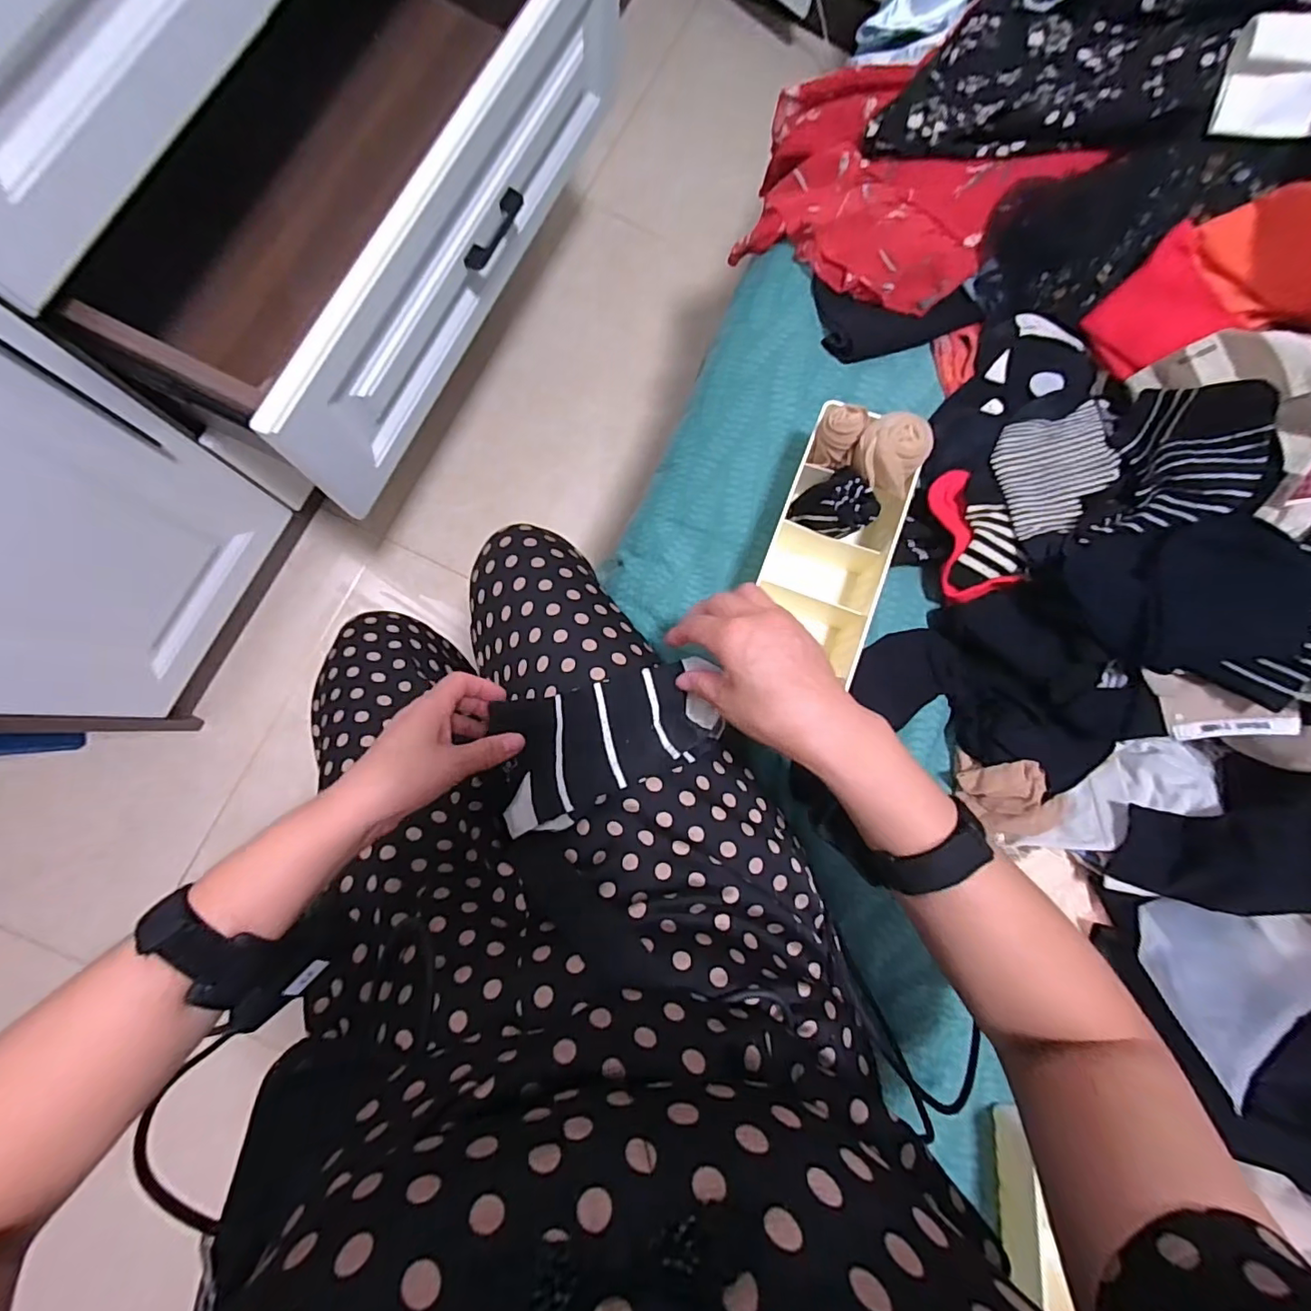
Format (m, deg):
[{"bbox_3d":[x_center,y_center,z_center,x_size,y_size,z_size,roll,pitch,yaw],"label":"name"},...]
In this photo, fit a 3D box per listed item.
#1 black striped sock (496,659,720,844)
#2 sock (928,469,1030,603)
[{"bbox_3d":[-0.037,0.067,0.401,0.165,0.033,0.094,-12,70,3],"label":"black striped sock"},{"bbox_3d":[0.273,-0.106,0.481,0.062,0.042,0.118,0,83,-6],"label":"sock"}]

